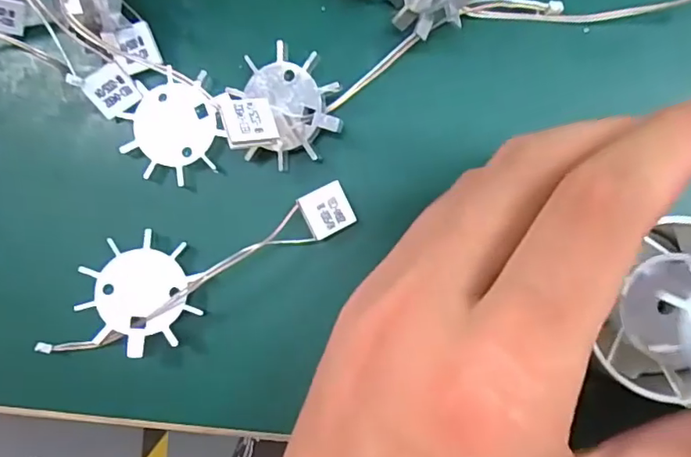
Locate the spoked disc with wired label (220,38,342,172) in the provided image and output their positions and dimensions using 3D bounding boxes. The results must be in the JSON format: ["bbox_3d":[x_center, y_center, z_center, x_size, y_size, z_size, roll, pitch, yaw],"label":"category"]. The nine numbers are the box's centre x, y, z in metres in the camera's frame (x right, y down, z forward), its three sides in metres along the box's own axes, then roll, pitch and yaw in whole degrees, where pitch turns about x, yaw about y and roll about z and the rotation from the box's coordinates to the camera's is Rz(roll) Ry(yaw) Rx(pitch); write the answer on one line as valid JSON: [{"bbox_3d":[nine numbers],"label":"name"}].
[{"bbox_3d":[-0.021,-0.041,0.186,0.034,0.028,0.037,-1,86,7],"label":"spoked disc with wired label"}]

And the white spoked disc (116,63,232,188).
[{"bbox_3d":[-0.061,-0.035,0.198,0.033,0.004,0.037,-22,86,5],"label":"white spoked disc"}]

